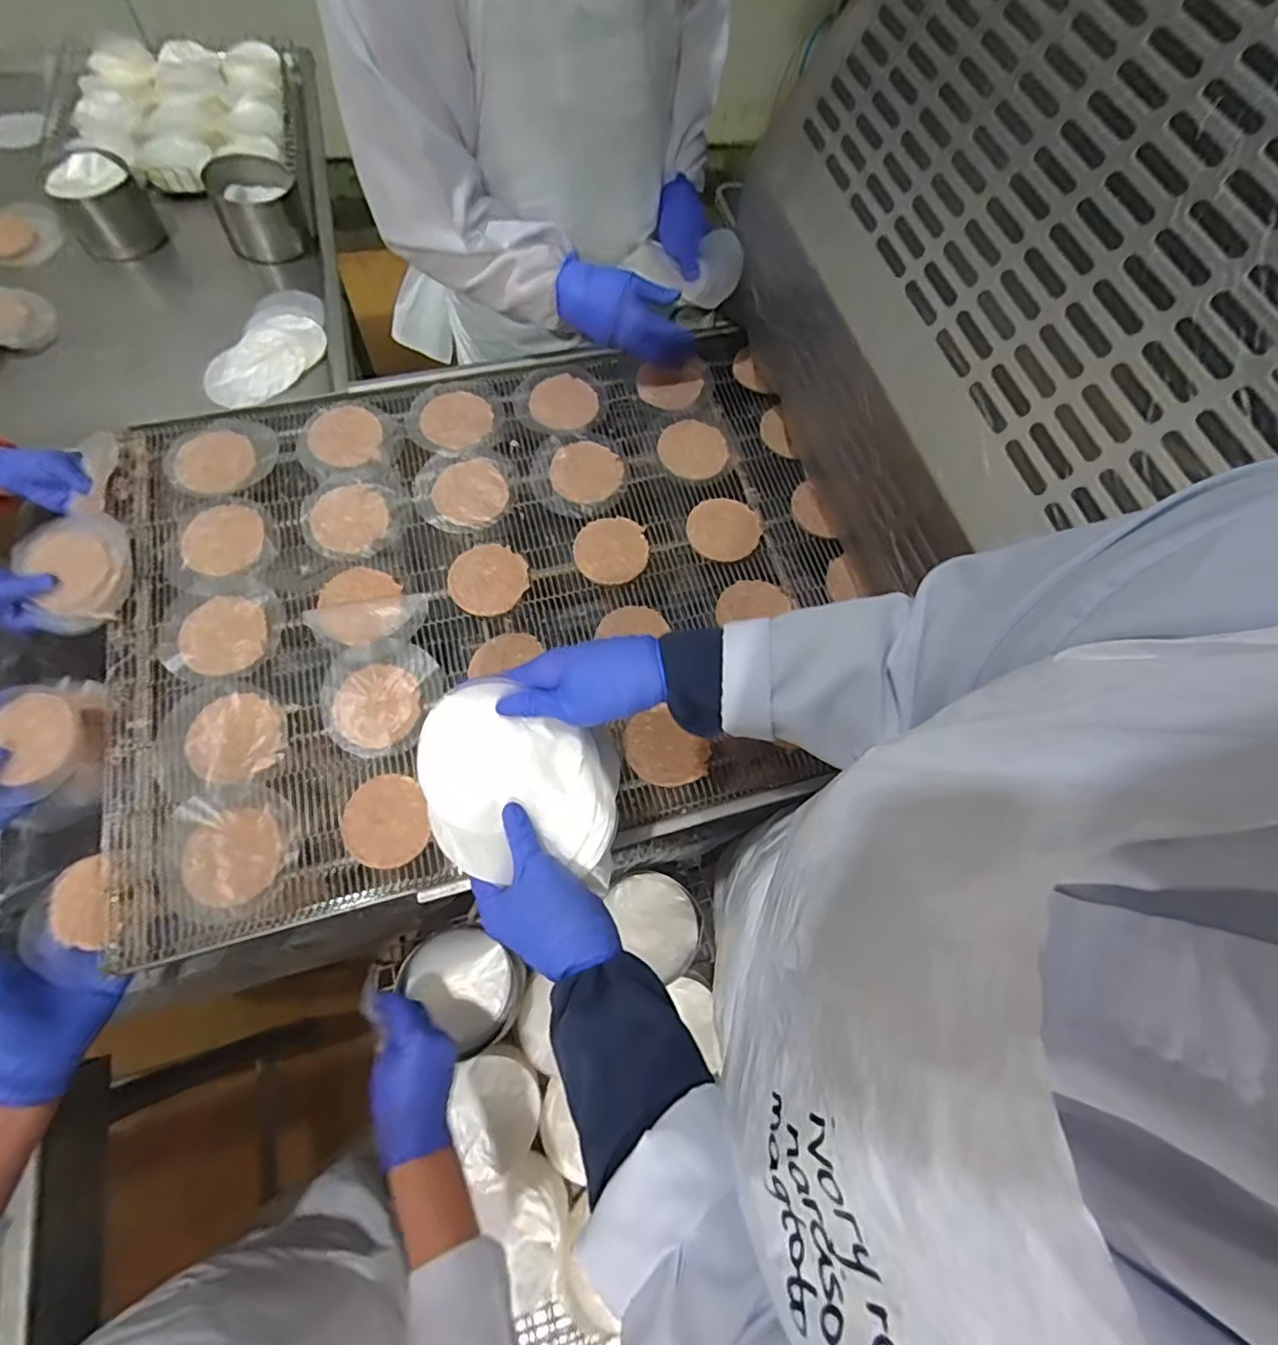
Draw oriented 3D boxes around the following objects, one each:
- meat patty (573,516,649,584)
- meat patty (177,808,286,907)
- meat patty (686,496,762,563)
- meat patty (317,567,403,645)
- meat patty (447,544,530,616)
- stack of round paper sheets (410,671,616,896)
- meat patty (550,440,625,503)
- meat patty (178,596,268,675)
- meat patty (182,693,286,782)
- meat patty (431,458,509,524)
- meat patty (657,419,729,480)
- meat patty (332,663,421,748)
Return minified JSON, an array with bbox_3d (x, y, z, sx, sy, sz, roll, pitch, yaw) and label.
[{"bbox_3d":[-0.031,-0.142,0.672,0.083,0.009,0.083,0,67,1],"label":"meat patty"},{"bbox_3d":[-0.374,0.171,0.538,0.086,0.015,0.081,0,67,1],"label":"meat patty"},{"bbox_3d":[0.101,-0.172,0.689,0.085,0.012,0.081,0,67,1],"label":"meat patty"},{"bbox_3d":[-0.298,-0.072,0.621,0.084,0.019,0.096,-16,68,-6],"label":"meat patty"},{"bbox_3d":[-0.168,-0.107,0.649,0.082,0.008,0.085,0,67,1],"label":"meat patty"},{"bbox_3d":[-0.091,0.086,0.453,0.155,0.011,0.135,12,79,-9],"label":"stack of round paper sheets"},{"bbox_3d":[-0.063,-0.246,0.705,0.086,0.014,0.079,-10,67,-3],"label":"meat patty"},{"bbox_3d":[-0.436,-0.040,0.609,0.082,0.007,0.084,-12,67,-4],"label":"meat patty"},{"bbox_3d":[-0.398,0.064,0.571,0.087,0.008,0.087,0,67,1],"label":"meat patty"},{"bbox_3d":[-0.200,-0.216,0.689,0.084,0.006,0.084,0,67,1],"label":"meat patty"},{"bbox_3d":[0.068,-0.281,0.723,0.084,0.018,0.075,10,67,5],"label":"meat patty"},{"bbox_3d":[-0.267,0.032,0.591,0.082,0.006,0.084,0,67,1],"label":"meat patty"}]

